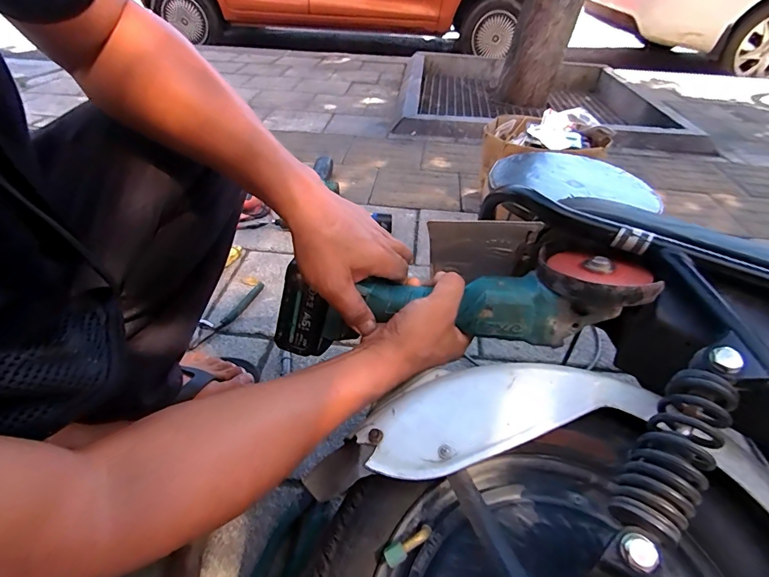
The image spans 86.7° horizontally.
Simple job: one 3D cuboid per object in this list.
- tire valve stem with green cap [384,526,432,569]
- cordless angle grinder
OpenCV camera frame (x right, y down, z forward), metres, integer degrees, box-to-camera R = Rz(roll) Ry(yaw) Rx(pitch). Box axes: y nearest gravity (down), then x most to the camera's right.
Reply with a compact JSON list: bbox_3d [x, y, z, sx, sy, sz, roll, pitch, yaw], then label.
[{"bbox_3d":[0.018,0.199,0.319,0.041,0.007,0.015,-24,47,-27],"label":"tire valve stem with green cap"},{"bbox_3d":[0.063,0.007,0.415,0.354,0.088,0.093,-4,40,7],"label":"cordless angle grinder"}]

